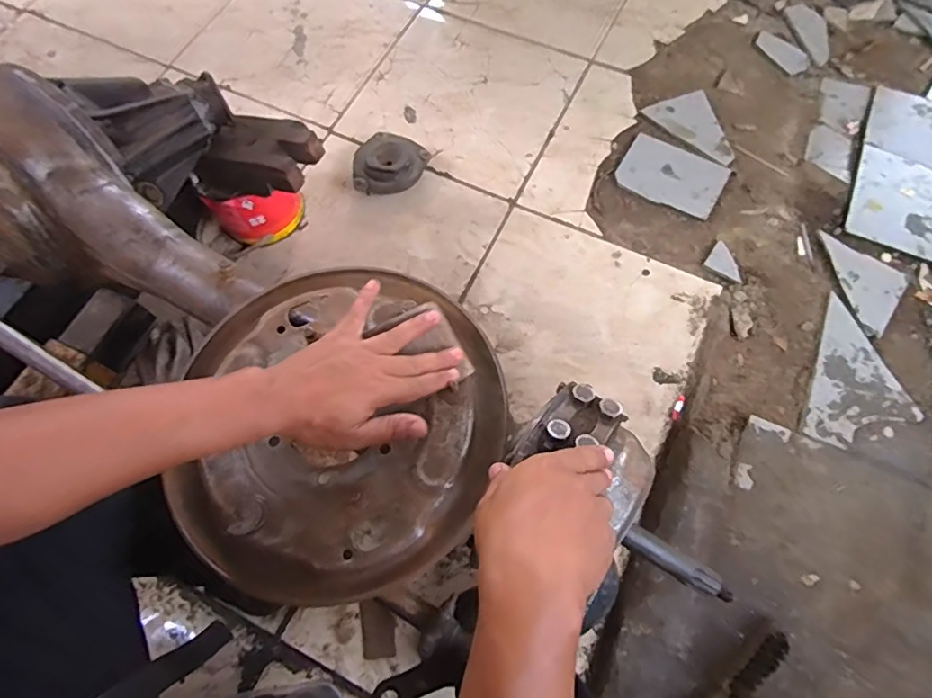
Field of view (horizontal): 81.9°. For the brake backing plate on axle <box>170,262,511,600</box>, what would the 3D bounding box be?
[{"bbox_3d":[-0.116,0.056,0.480,0.291,0.038,0.299,0,69,1],"label":"brake backing plate on axle"}]

